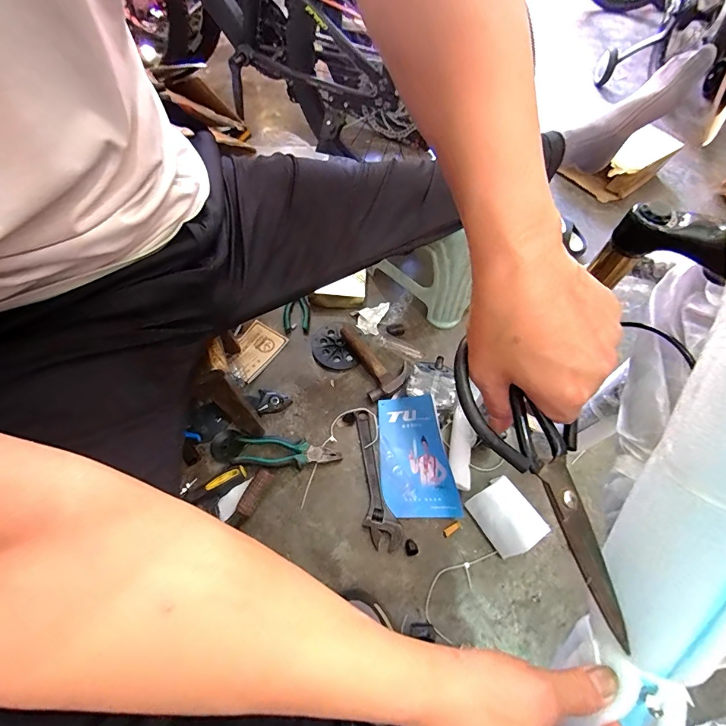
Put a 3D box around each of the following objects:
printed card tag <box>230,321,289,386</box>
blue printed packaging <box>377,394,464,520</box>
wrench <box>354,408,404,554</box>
[{"bbox_3d":[-0.229,-0.026,0.775,0.087,0.009,0.128,29,62,14],"label":"printed card tag"},{"bbox_3d":[0.080,0.150,0.636,0.116,0.094,0.228,-12,61,-9],"label":"blue printed packaging"},{"bbox_3d":[0.017,0.196,0.650,0.055,0.012,0.237,-9,60,-8],"label":"wrench"}]

